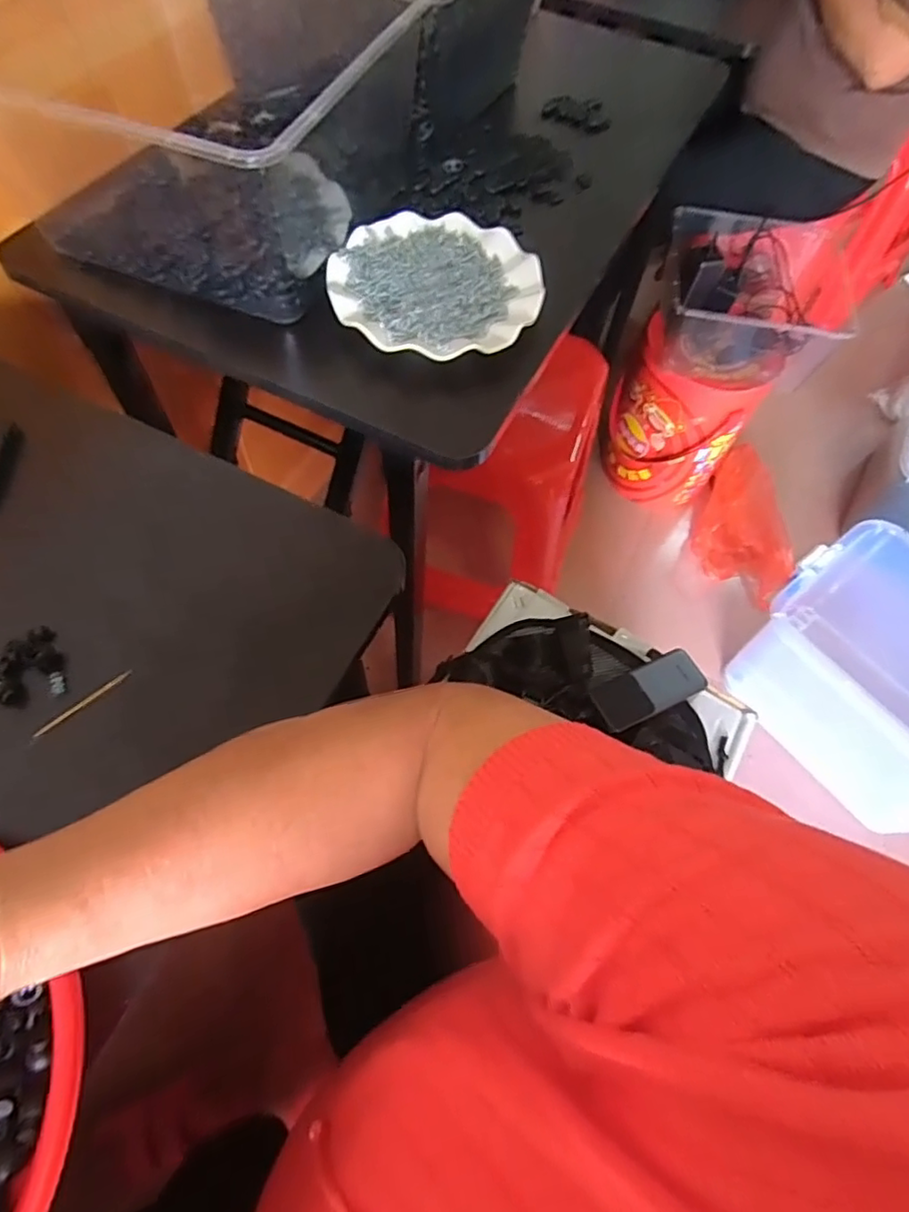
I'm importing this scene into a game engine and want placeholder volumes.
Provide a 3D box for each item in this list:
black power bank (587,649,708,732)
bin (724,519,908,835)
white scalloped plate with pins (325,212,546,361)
[{"bbox_3d":[0.210,0.090,0.649,0.131,0.019,0.052,-23,67,-15],"label":"black power bank"},{"bbox_3d":[0.762,0.163,1.054,0.325,0.293,0.507,-32,70,-18],"label":"bin"},{"bbox_3d":[-0.016,-0.282,0.525,0.177,0.013,0.175,2,63,-3],"label":"white scalloped plate with pins"}]

